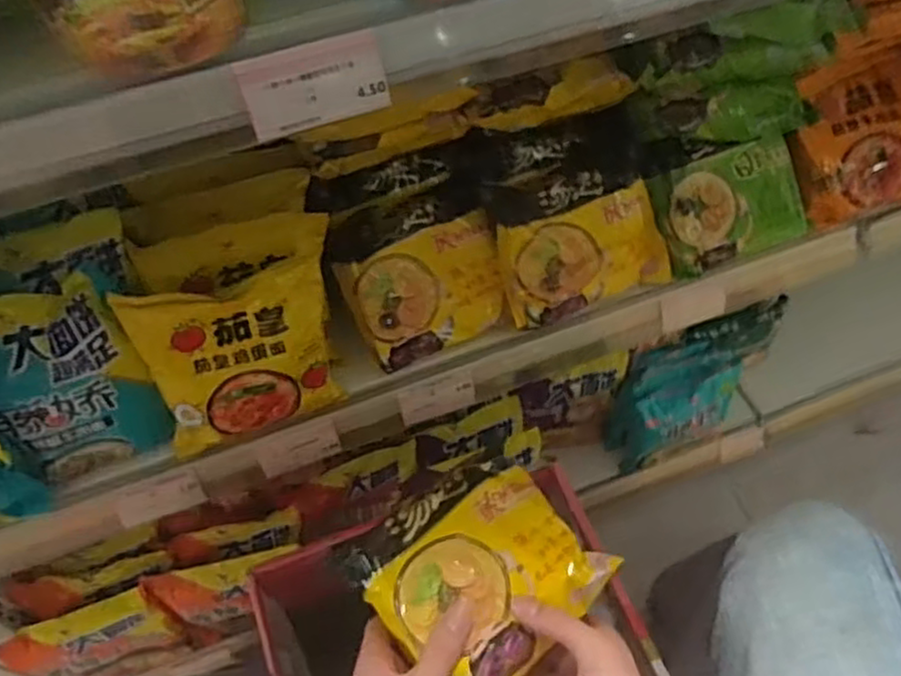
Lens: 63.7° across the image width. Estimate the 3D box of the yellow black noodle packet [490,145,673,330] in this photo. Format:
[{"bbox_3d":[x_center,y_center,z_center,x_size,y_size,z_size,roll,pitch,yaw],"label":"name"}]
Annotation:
[{"bbox_3d":[0.115,-0.086,0.630,0.161,0.132,0.045,-22,22,-10],"label":"yellow black noodle packet"}]

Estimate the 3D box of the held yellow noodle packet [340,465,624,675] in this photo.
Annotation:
[{"bbox_3d":[0.021,0.155,0.491,0.143,0.036,0.128,-37,63,-20],"label":"held yellow noodle packet"}]

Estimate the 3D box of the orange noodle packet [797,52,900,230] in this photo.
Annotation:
[{"bbox_3d":[0.396,-0.186,0.693,0.133,0.038,0.133,-16,98,-6],"label":"orange noodle packet"}]

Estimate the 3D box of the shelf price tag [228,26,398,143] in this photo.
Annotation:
[{"bbox_3d":[-0.066,-0.123,0.356,0.069,0.038,0.004,-21,30,-12],"label":"shelf price tag"}]

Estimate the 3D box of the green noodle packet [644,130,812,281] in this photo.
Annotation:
[{"bbox_3d":[0.262,-0.123,0.663,0.142,0.025,0.098,-22,103,-11],"label":"green noodle packet"}]

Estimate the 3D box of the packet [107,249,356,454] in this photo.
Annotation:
[{"bbox_3d":[-0.159,0.015,0.557,0.140,0.149,0.045,-15,32,-13],"label":"packet"}]

